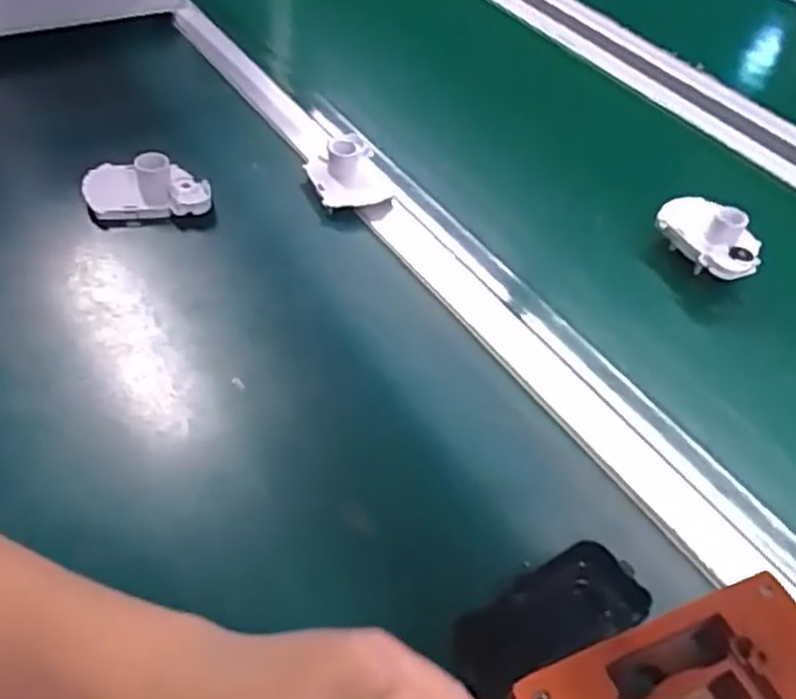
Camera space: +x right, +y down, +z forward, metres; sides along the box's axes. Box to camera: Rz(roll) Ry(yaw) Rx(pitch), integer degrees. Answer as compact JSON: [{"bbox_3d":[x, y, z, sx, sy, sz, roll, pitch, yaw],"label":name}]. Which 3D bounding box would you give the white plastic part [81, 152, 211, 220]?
[{"bbox_3d":[-0.214,-0.141,0.627,0.102,0.043,0.059,-4,47,-12],"label":"white plastic part"}]

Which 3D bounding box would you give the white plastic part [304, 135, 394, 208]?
[{"bbox_3d":[-0.045,-0.156,0.665,0.068,0.040,0.081,-8,48,-16],"label":"white plastic part"}]

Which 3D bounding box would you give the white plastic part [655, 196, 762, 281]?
[{"bbox_3d":[0.264,-0.098,0.626,0.057,0.045,0.095,-26,55,-29],"label":"white plastic part"}]

